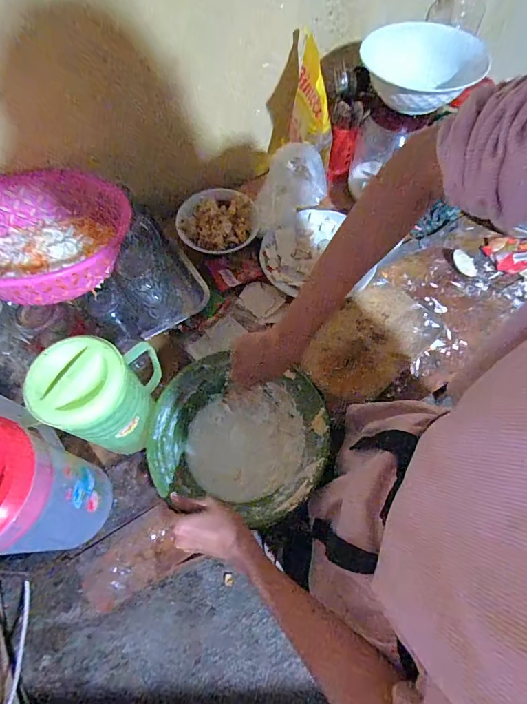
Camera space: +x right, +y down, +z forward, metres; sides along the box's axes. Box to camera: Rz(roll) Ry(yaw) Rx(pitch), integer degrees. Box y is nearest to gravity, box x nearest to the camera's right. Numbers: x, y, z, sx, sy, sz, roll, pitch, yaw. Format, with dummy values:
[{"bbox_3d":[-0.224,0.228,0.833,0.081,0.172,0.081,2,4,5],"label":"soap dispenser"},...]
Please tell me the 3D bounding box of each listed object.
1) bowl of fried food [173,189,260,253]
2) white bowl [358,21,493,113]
[{"bbox_3d":[-0.088,-0.244,0.734,0.144,0.056,0.141,0,65,0],"label":"bowl of fried food"},{"bbox_3d":[0.244,-0.455,0.626,0.177,0.079,0.170,0,65,0],"label":"white bowl"}]

